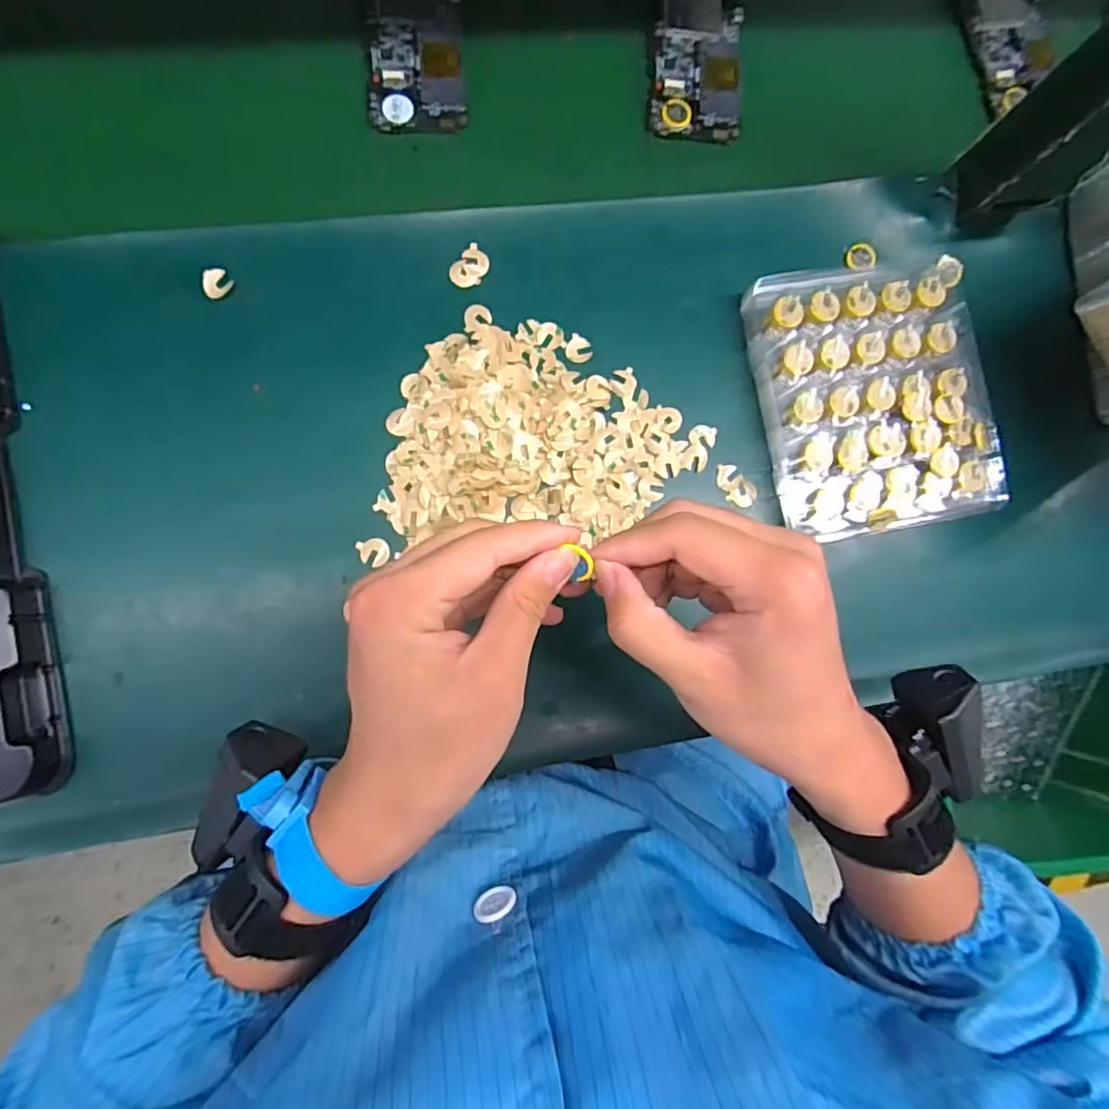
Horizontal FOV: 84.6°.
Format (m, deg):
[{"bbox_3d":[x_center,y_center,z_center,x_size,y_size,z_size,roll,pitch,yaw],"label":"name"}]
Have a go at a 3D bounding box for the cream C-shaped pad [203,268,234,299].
[{"bbox_3d":[-0.206,-0.166,0.372,0.017,0.006,0.015,-35,90,-9],"label":"cream C-shaped pad"}]

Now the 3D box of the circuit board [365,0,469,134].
[{"bbox_3d":[-0.093,-0.343,0.408,0.064,0.011,0.121,-3,85,-8],"label":"circuit board"}]

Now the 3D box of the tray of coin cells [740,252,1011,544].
[{"bbox_3d":[0.213,-0.110,0.409,0.152,0.035,0.191,-11,86,-8],"label":"tray of coin cells"}]

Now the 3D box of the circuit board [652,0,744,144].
[{"bbox_3d":[0.102,-0.351,0.429,0.061,0.013,0.120,4,84,-7],"label":"circuit board"}]

